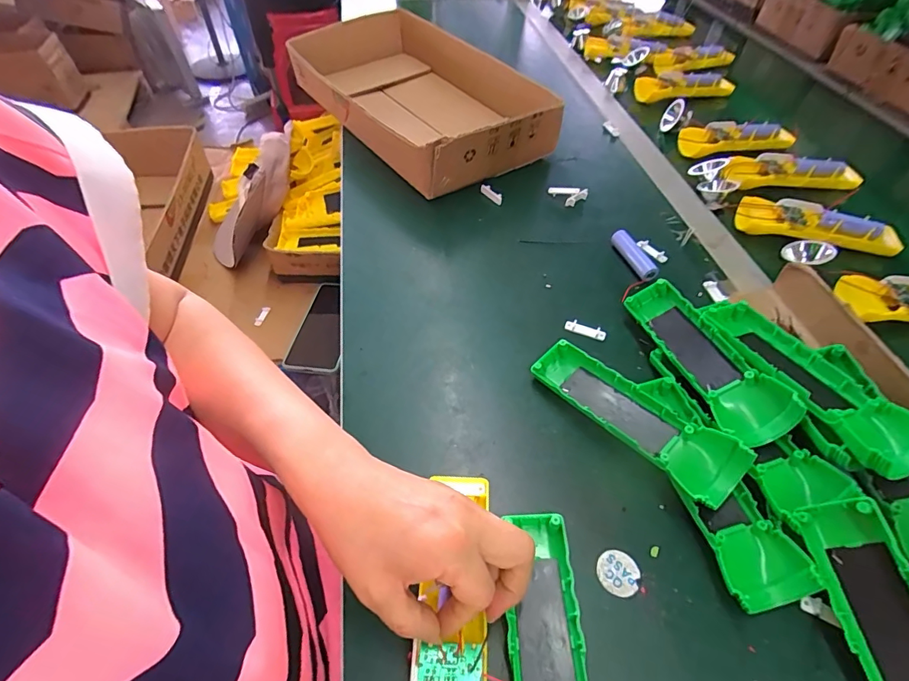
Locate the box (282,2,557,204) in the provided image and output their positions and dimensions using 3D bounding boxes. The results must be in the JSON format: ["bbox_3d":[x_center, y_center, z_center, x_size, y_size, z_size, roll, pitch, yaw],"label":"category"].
[{"bbox_3d":[-0.081,-0.387,0.688,0.231,0.081,0.505,-30,56,-20],"label":"box"}]

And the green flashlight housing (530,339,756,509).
[{"bbox_3d":[0.131,0.058,0.346,0.047,0.041,0.160,-35,58,-23],"label":"green flashlight housing"}]

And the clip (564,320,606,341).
[{"bbox_3d":[0.122,-0.011,0.422,0.037,0.005,0.009,20,55,17],"label":"clip"}]

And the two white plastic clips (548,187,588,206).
[{"bbox_3d":[0.138,-0.179,0.556,0.047,0.013,0.033,14,53,13],"label":"two white plastic clips"}]

